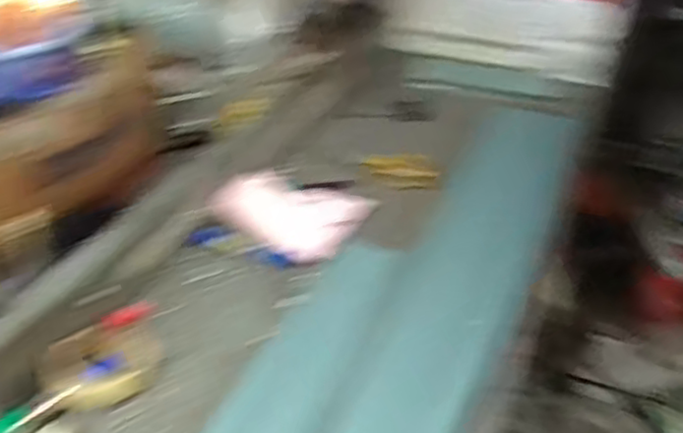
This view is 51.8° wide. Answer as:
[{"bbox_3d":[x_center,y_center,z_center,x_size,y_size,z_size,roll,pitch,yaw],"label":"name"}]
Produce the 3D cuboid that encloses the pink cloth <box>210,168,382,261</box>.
[{"bbox_3d":[-0.073,-0.011,0.932,0.187,0.038,0.151,15,34,17],"label":"pink cloth"}]

